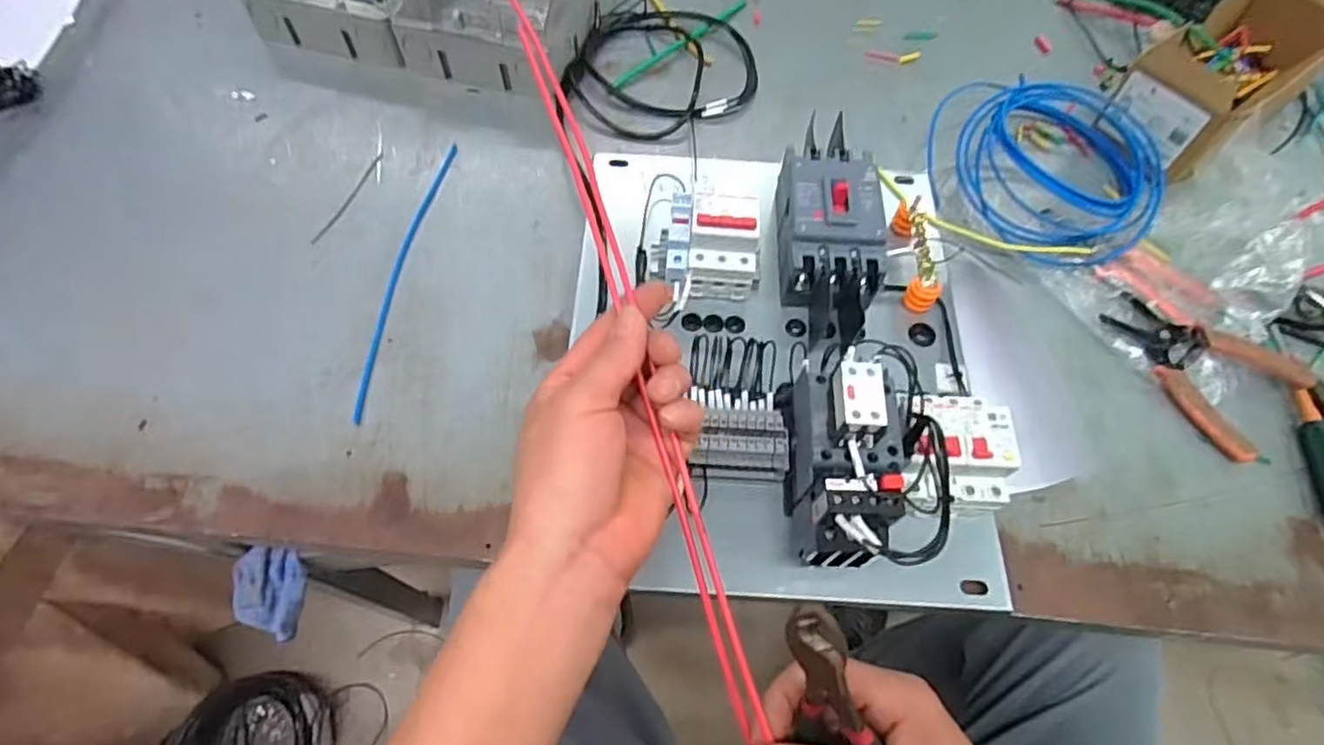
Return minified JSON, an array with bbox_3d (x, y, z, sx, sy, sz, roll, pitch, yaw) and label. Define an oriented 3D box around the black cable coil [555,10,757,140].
[{"bbox_3d":[0.003,-0.320,0.702,0.185,0.016,0.193,1,63,-1],"label":"black cable coil"}]

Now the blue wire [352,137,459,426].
[{"bbox_3d":[-0.229,-0.092,0.584,0.021,0.004,0.296,4,61,5],"label":"blue wire"}]

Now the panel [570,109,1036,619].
[{"bbox_3d":[0.101,-0.049,0.494,0.325,0.140,0.406,-2,63,-2],"label":"panel"}]

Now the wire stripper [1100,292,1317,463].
[{"bbox_3d":[0.445,-0.007,0.548,0.147,0.012,0.113,37,68,16],"label":"wire stripper"}]

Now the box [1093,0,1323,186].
[{"bbox_3d":[0.566,-0.300,0.660,0.260,0.092,0.109,-34,68,-17],"label":"box"}]

